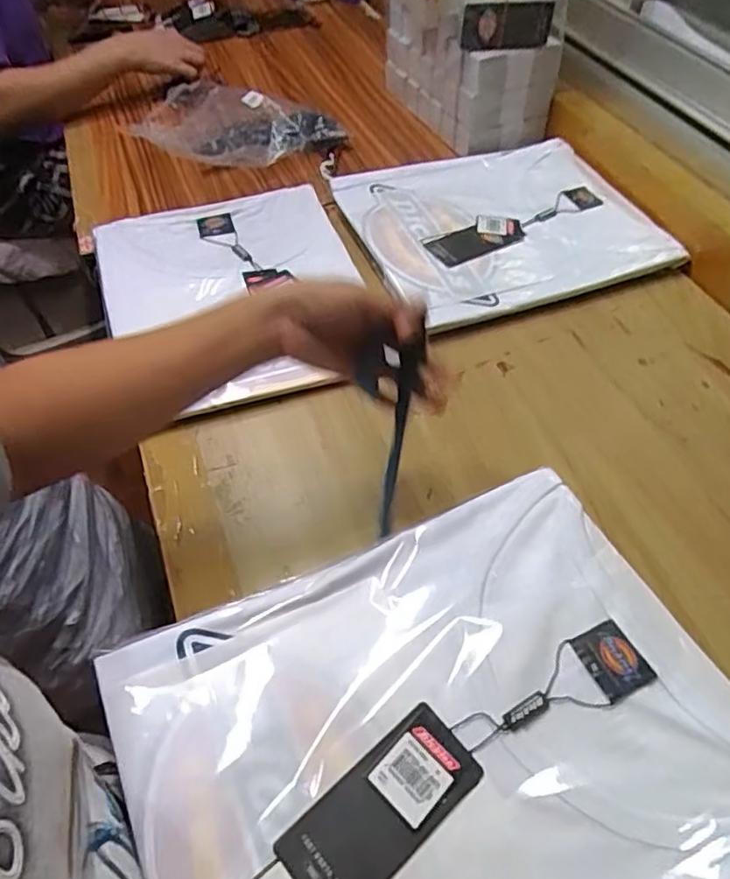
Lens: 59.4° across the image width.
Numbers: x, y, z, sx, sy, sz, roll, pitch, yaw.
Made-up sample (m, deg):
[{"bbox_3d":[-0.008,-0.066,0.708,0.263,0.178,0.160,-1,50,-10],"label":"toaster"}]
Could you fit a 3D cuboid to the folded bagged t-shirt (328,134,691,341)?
[{"bbox_3d":[0.157,-0.255,0.755,0.328,0.032,0.284,-17,53,-14],"label":"folded bagged t-shirt"}]

